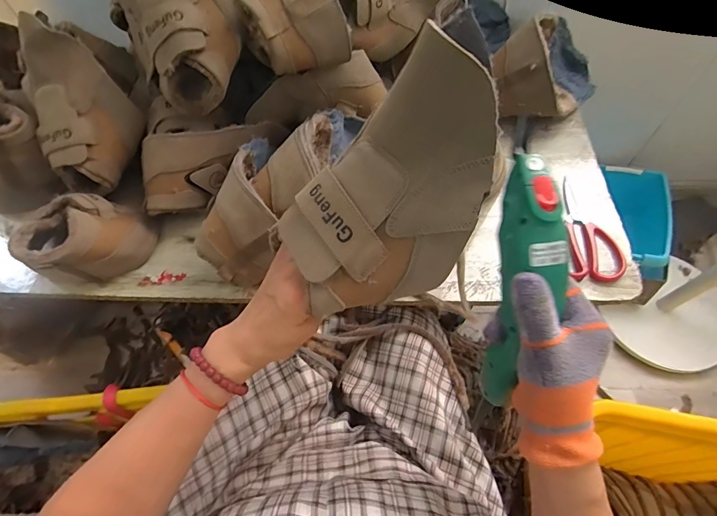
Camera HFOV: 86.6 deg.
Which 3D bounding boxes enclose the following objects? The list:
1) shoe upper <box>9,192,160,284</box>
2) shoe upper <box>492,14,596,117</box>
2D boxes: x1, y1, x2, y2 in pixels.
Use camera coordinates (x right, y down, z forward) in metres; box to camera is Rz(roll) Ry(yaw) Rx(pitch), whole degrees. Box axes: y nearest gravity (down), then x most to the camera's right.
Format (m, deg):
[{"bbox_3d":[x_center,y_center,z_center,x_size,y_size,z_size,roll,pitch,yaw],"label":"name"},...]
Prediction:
[{"bbox_3d":[-0.366,-0.024,0.531,0.075,0.114,0.141,29,64,19],"label":"shoe upper"},{"bbox_3d":[0.351,-0.343,0.688,0.249,0.130,0.148,-30,60,-31],"label":"shoe upper"}]

